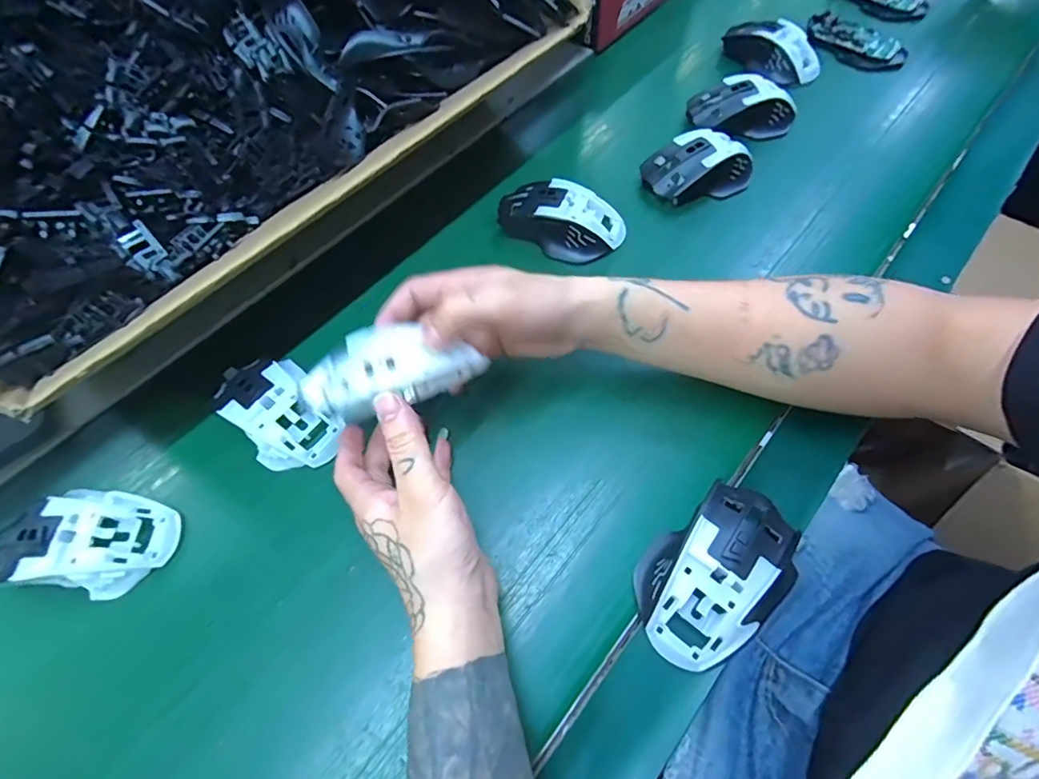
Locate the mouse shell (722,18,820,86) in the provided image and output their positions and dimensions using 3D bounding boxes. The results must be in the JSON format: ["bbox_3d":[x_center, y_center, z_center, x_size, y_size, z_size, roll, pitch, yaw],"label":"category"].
[{"bbox_3d":[0.286,-0.386,0.560,0.109,0.032,0.063,24,66,13],"label":"mouse shell"}]

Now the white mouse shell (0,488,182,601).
[{"bbox_3d":[-0.291,0.098,0.328,0.106,0.037,0.063,6,63,5],"label":"white mouse shell"}]

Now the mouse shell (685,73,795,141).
[{"bbox_3d":[0.236,-0.295,0.517,0.115,0.038,0.066,-4,62,0],"label":"mouse shell"}]

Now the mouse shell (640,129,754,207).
[{"bbox_3d":[0.175,-0.217,0.480,0.114,0.040,0.063,-14,63,-5],"label":"mouse shell"}]

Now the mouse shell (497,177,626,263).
[{"bbox_3d":[0.039,-0.155,0.450,0.118,0.042,0.062,16,64,10],"label":"mouse shell"}]

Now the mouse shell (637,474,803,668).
[{"bbox_3d":[0.122,0.110,0.304,0.114,0.037,0.068,-38,68,-17],"label":"mouse shell"}]

